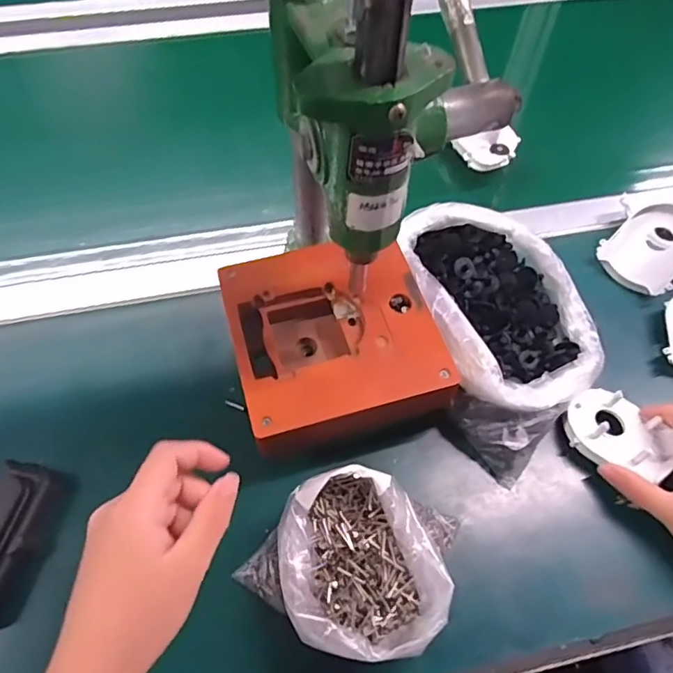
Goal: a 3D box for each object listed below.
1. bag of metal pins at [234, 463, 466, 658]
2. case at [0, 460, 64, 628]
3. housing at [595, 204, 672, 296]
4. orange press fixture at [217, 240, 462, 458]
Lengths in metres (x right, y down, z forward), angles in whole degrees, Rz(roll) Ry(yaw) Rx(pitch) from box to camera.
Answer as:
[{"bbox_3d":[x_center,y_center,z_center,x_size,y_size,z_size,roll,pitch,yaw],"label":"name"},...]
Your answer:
[{"bbox_3d":[0.012,0.148,0.347,0.120,0.063,0.103,16,59,7],"label":"bag of metal pins"},{"bbox_3d":[-0.236,0.144,0.370,0.054,0.038,0.111,12,59,5],"label":"case"},{"bbox_3d":[0.304,-0.083,0.507,0.081,0.025,0.069,-46,67,8],"label":"housing"},{"bbox_3d":[-0.005,0.012,0.428,0.159,0.076,0.163,-17,61,-12],"label":"orange press fixture"}]

